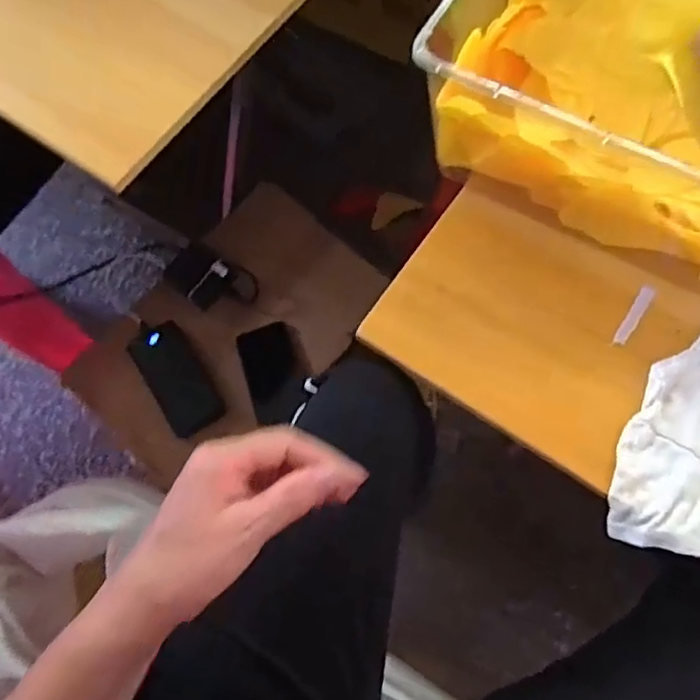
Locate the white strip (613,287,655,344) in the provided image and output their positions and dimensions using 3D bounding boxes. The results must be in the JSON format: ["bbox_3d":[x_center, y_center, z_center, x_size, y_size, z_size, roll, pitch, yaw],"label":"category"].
[{"bbox_3d":[0.234,-0.028,0.507,0.010,0.004,0.058,32,75,13],"label":"white strip"}]

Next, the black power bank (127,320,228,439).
[{"bbox_3d":[-0.238,0.040,0.852,0.085,0.009,0.152,-34,89,7],"label":"black power bank"}]

